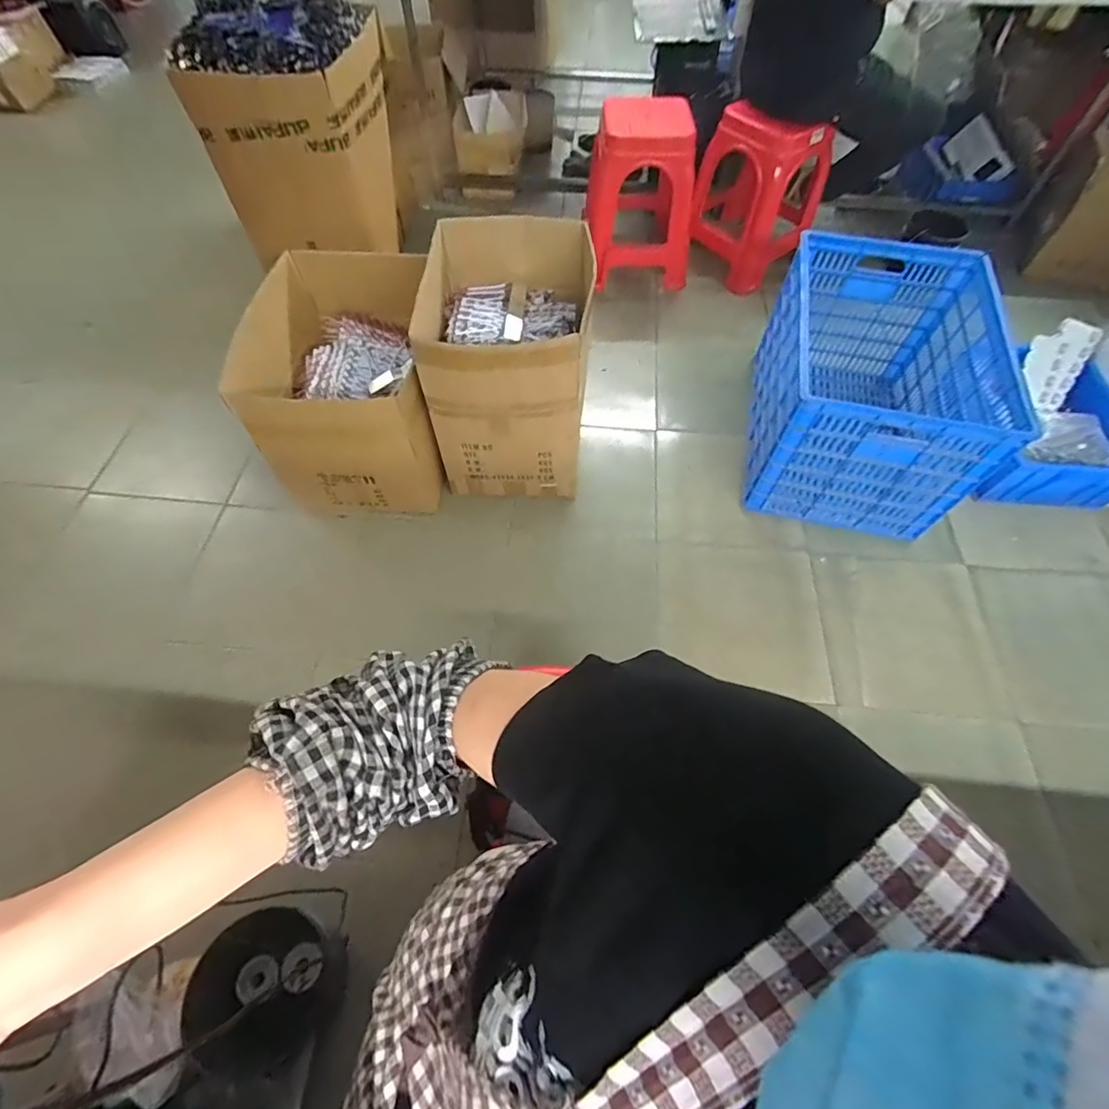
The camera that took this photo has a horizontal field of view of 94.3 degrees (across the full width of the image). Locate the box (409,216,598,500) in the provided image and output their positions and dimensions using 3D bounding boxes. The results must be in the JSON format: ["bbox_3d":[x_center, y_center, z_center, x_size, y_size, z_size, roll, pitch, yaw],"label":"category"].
[{"bbox_3d":[-0.111,-0.474,1.332,0.346,0.504,0.489,1,59,1],"label":"box"}]

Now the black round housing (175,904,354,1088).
[{"bbox_3d":[-0.469,0.713,0.851,0.223,0.049,0.220,20,54,-30],"label":"black round housing"}]

